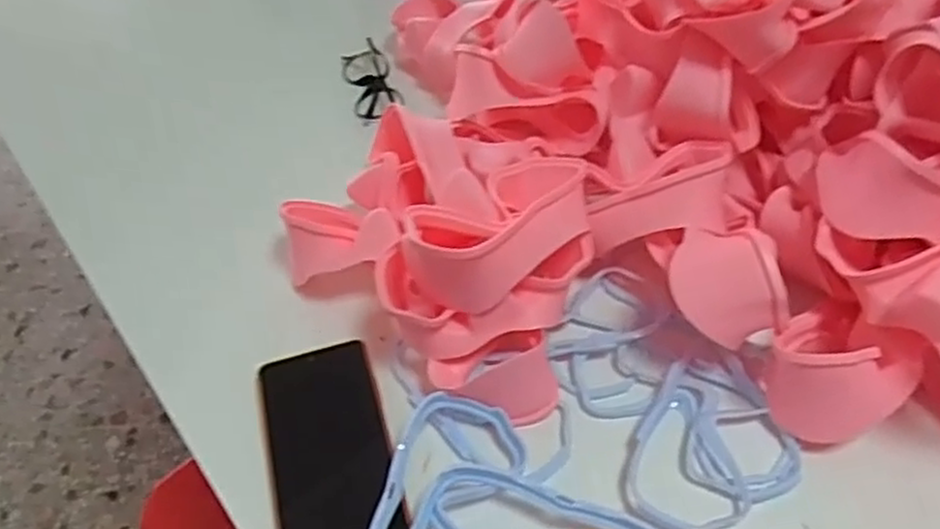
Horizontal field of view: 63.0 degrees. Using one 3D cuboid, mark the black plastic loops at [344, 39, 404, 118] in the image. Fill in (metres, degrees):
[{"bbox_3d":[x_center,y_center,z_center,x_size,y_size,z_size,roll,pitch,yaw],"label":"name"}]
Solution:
[{"bbox_3d":[-0.101,-0.188,0.780,0.048,0.017,0.134,-13,46,-8],"label":"black plastic loops"}]

